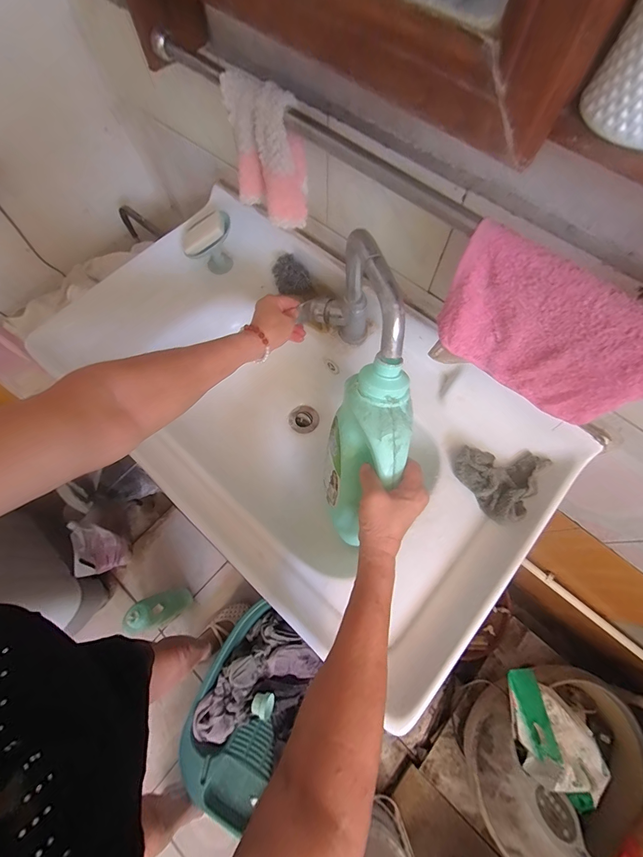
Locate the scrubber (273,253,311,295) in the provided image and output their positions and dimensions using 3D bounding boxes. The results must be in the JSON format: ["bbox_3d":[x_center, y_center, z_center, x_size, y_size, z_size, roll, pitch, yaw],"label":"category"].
[{"bbox_3d":[-0.055,-0.277,0.615,0.058,0.036,0.068,-18,70,-7],"label":"scrubber"}]

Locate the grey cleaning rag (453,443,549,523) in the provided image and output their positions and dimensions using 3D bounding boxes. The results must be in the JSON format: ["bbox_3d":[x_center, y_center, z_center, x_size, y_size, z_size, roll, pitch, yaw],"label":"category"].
[{"bbox_3d":[0.252,0.067,0.498,0.107,0.034,0.114,32,72,12],"label":"grey cleaning rag"}]

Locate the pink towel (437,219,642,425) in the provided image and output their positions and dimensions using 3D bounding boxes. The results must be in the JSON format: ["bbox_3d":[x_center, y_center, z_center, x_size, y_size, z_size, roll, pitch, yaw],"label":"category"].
[{"bbox_3d":[0.215,-0.088,0.333,0.200,0.132,0.038,34,72,12],"label":"pink towel"}]

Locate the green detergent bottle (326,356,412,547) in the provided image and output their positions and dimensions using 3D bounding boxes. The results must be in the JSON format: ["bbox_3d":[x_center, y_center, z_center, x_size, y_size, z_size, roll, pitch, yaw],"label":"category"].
[{"bbox_3d":[0.047,0.039,0.426,0.093,0.250,0.065,22,39,9],"label":"green detergent bottle"}]

